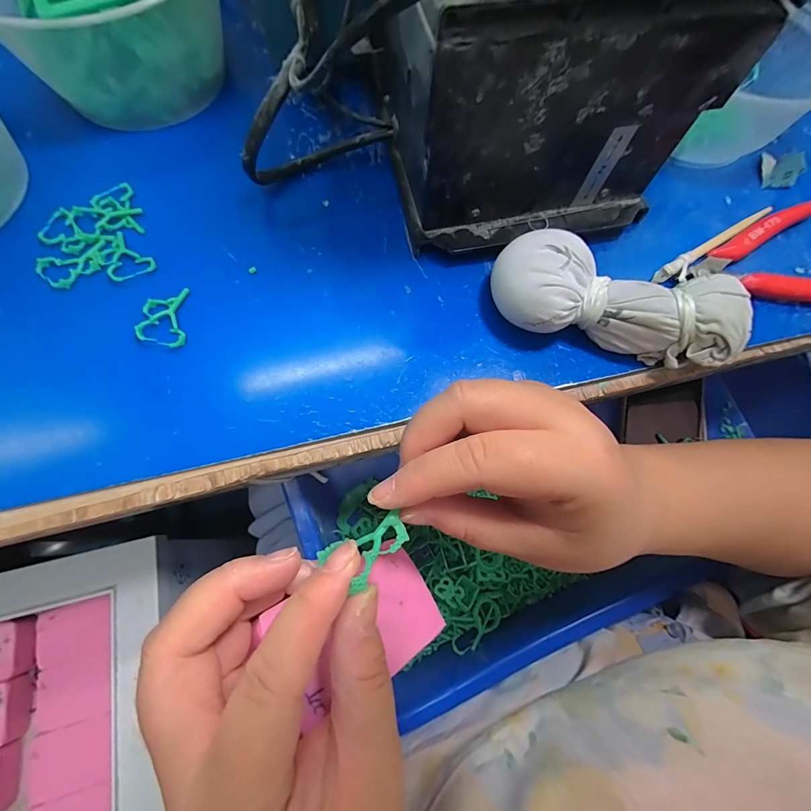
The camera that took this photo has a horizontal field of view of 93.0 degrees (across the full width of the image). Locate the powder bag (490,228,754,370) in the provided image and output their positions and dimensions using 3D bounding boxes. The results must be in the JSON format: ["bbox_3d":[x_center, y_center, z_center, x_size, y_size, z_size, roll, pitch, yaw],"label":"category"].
[{"bbox_3d":[0.118,-0.060,0.222,0.142,0.043,0.063,13,71,2],"label":"powder bag"}]

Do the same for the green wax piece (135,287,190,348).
[{"bbox_3d":[-0.143,-0.052,0.227,0.024,0.008,0.040,-6,72,-4],"label":"green wax piece"}]

